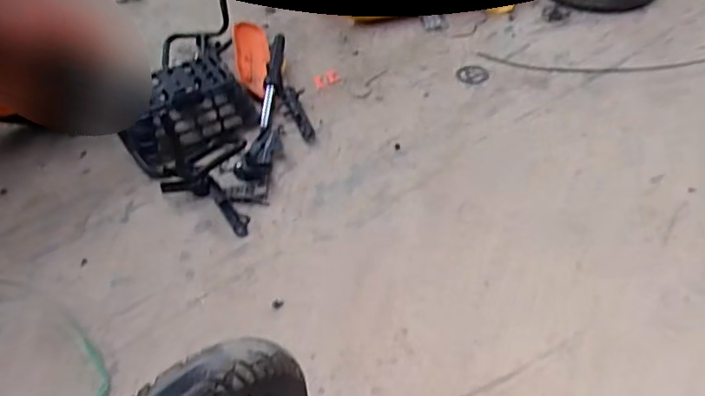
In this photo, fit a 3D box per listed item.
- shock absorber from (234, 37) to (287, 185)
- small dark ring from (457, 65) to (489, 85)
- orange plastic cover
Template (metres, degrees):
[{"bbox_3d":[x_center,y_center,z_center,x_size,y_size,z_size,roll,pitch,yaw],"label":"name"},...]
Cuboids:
[{"bbox_3d":[-0.210,-0.254,1.392,0.090,0.061,0.548,1,47,6],"label":"shock absorber"},{"bbox_3d":[0.327,-0.335,1.457,0.081,0.006,0.086,-3,47,3],"label":"small dark ring"},{"bbox_3d":[-0.288,-0.402,1.540,0.100,0.061,0.340,-10,47,-4],"label":"orange plastic cover"}]

